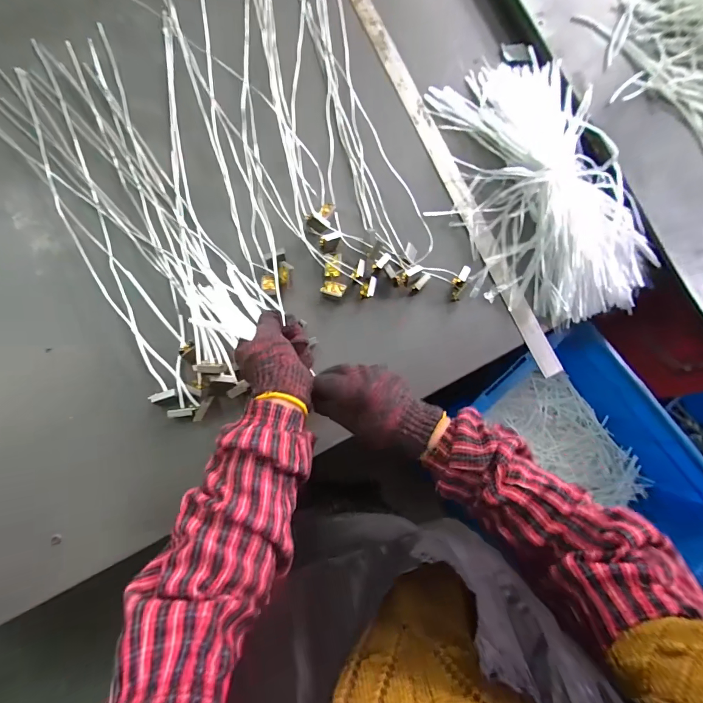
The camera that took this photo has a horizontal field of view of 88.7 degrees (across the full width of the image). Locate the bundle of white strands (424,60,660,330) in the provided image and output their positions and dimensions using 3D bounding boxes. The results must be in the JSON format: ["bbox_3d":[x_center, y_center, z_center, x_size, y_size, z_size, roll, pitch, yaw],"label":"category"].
[{"bbox_3d":[0.317,-0.298,0.616,0.327,0.053,0.505,-18,81,-4],"label":"bundle of white strands"}]

